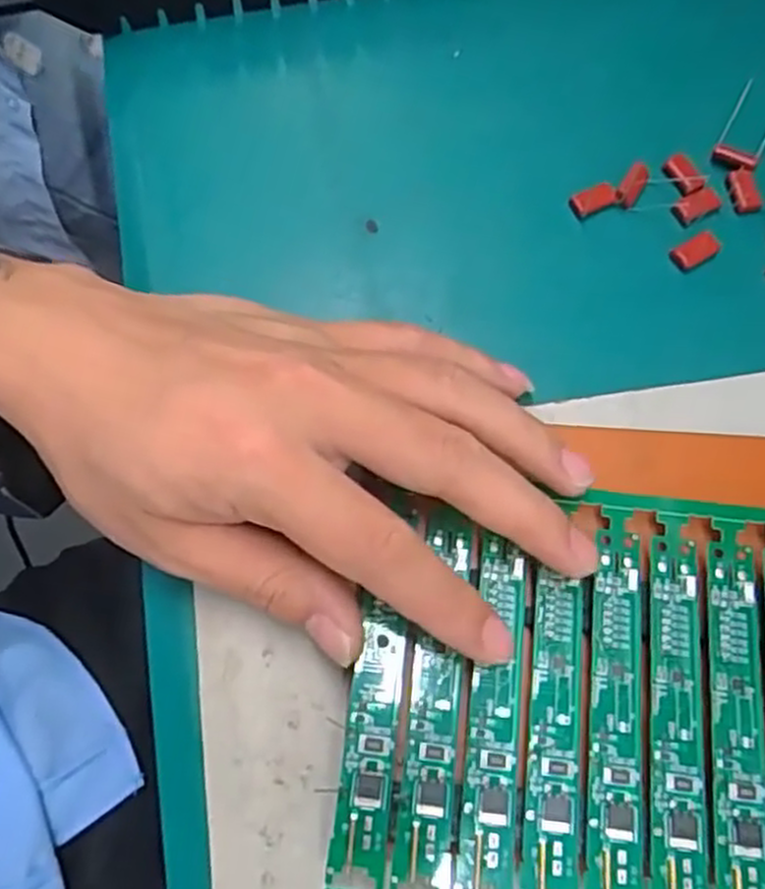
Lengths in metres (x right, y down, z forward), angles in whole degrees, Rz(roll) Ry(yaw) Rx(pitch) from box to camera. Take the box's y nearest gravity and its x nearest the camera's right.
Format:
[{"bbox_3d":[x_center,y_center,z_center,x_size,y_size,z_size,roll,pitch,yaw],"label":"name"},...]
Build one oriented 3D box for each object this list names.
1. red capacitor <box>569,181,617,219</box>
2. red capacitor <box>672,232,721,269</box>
[{"bbox_3d":[0.078,-0.091,0.287,0.015,0.006,0.008,-24,72,-8],"label":"red capacitor"},{"bbox_3d":[0.113,-0.070,0.279,0.018,0.004,0.010,-34,74,-11],"label":"red capacitor"}]

